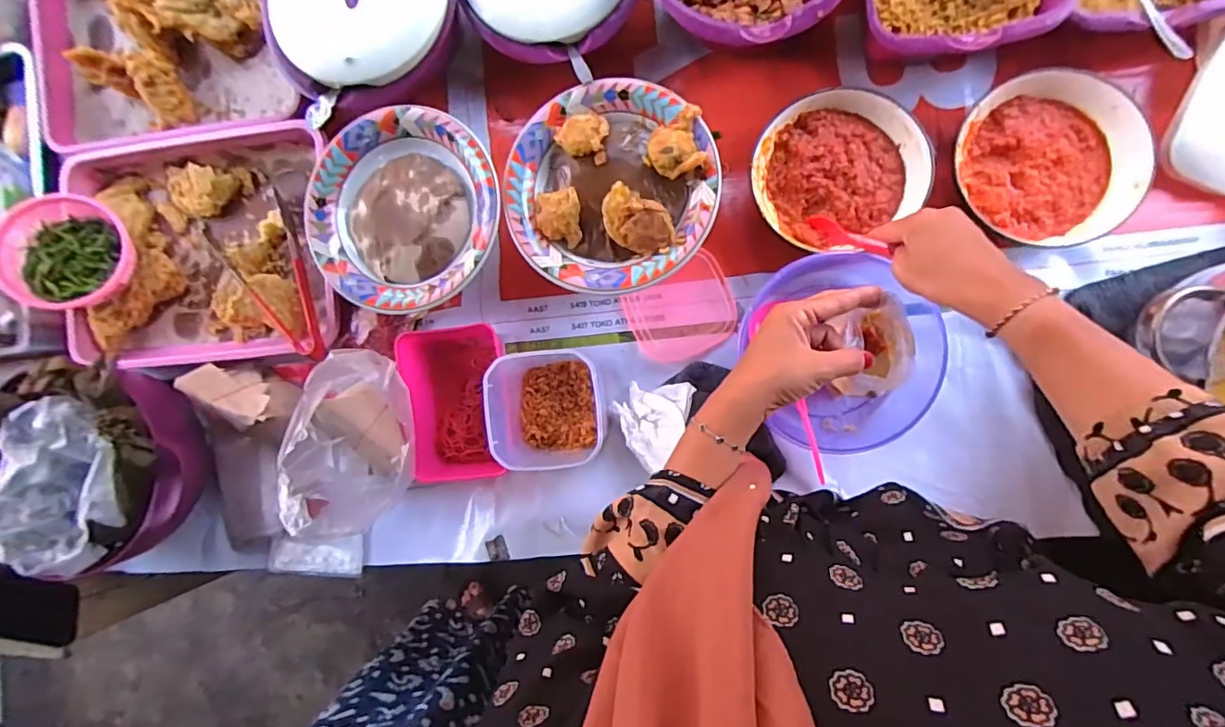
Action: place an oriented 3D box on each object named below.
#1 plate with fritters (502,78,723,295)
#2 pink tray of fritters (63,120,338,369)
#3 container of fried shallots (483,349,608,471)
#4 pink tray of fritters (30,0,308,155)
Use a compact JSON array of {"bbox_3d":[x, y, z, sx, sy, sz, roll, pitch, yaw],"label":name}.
[{"bbox_3d":[-0.004,-0.184,0.562,0.210,0.033,0.217,0,90,9],"label":"plate with fritters"},{"bbox_3d":[-0.490,-0.140,0.678,0.344,0.062,0.283,0,90,9],"label":"pink tray of fritters"},{"bbox_3d":[-0.062,0.044,0.583,0.115,0.095,0.122,-4,89,9],"label":"container of fried shallots"},{"bbox_3d":[-0.546,-0.405,0.675,0.343,0.068,0.260,-4,89,9],"label":"pink tray of fritters"}]

